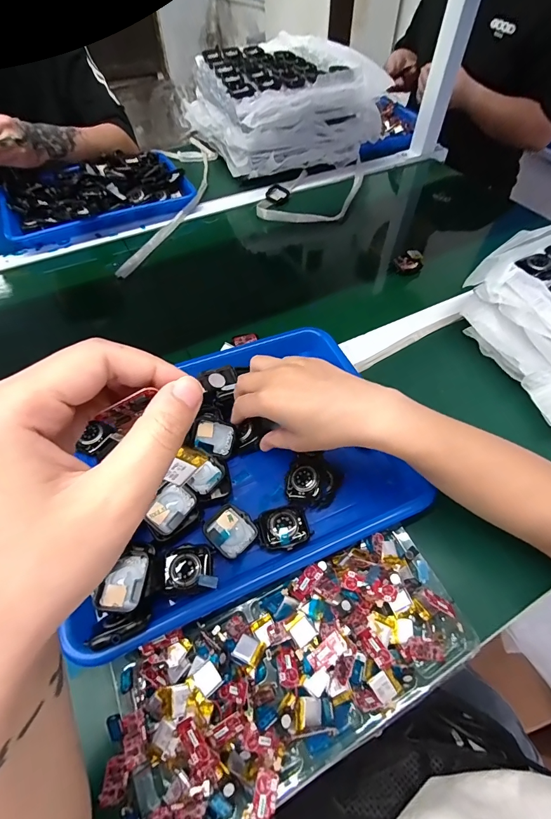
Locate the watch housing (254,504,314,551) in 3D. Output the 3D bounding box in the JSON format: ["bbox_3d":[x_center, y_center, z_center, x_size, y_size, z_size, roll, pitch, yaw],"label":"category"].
[{"bbox_3d":[0.007,0.105,0.324,0.043,0.011,0.038,-21,57,-14],"label":"watch housing"}]

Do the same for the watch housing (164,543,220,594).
[{"bbox_3d":[-0.069,0.128,0.296,0.041,0.011,0.034,-6,55,-4],"label":"watch housing"}]

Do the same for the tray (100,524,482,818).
[{"bbox_3d":[0.019,0.193,0.270,0.265,0.038,0.118,-19,57,-13],"label":"tray"}]

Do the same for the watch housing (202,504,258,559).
[{"bbox_3d":[-0.040,0.106,0.322,0.038,0.007,0.042,-38,63,-24],"label":"watch housing"}]

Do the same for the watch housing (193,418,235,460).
[{"bbox_3d":[-0.060,0.027,0.362,0.039,0.009,0.034,18,94,0],"label":"watch housing"}]

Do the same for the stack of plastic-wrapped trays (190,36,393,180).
[{"bbox_3d":[0.008,-0.638,0.763,0.299,0.141,0.309,-24,58,-16],"label":"stack of plastic-wrapped trays"}]

